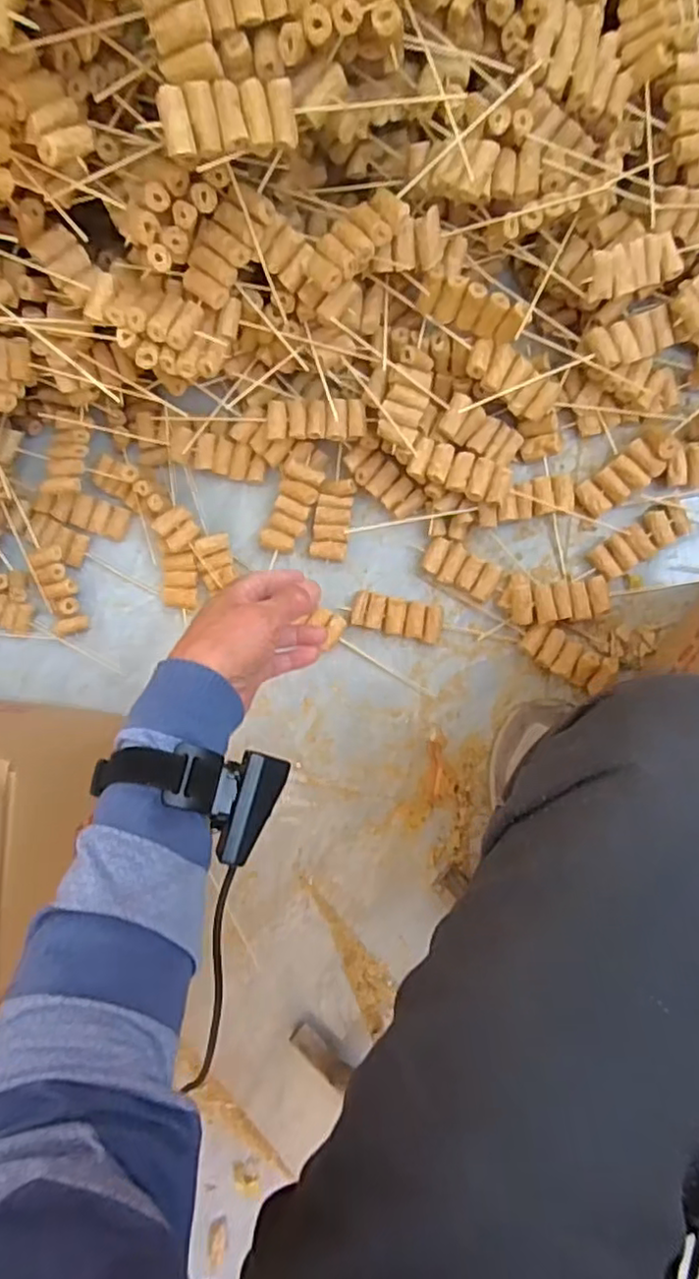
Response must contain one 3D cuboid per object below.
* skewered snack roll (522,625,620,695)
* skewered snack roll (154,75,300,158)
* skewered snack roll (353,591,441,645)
[{"bbox_3d":[0.216,0.018,0.650,0.090,0.021,0.039,30,96,7],"label":"skewered snack roll"},{"bbox_3d":[-0.081,-0.352,0.442,0.089,0.016,0.040,-14,90,-11],"label":"skewered snack roll"},{"bbox_3d":[0.050,-0.024,0.688,0.093,0.017,0.038,13,94,9],"label":"skewered snack roll"}]

